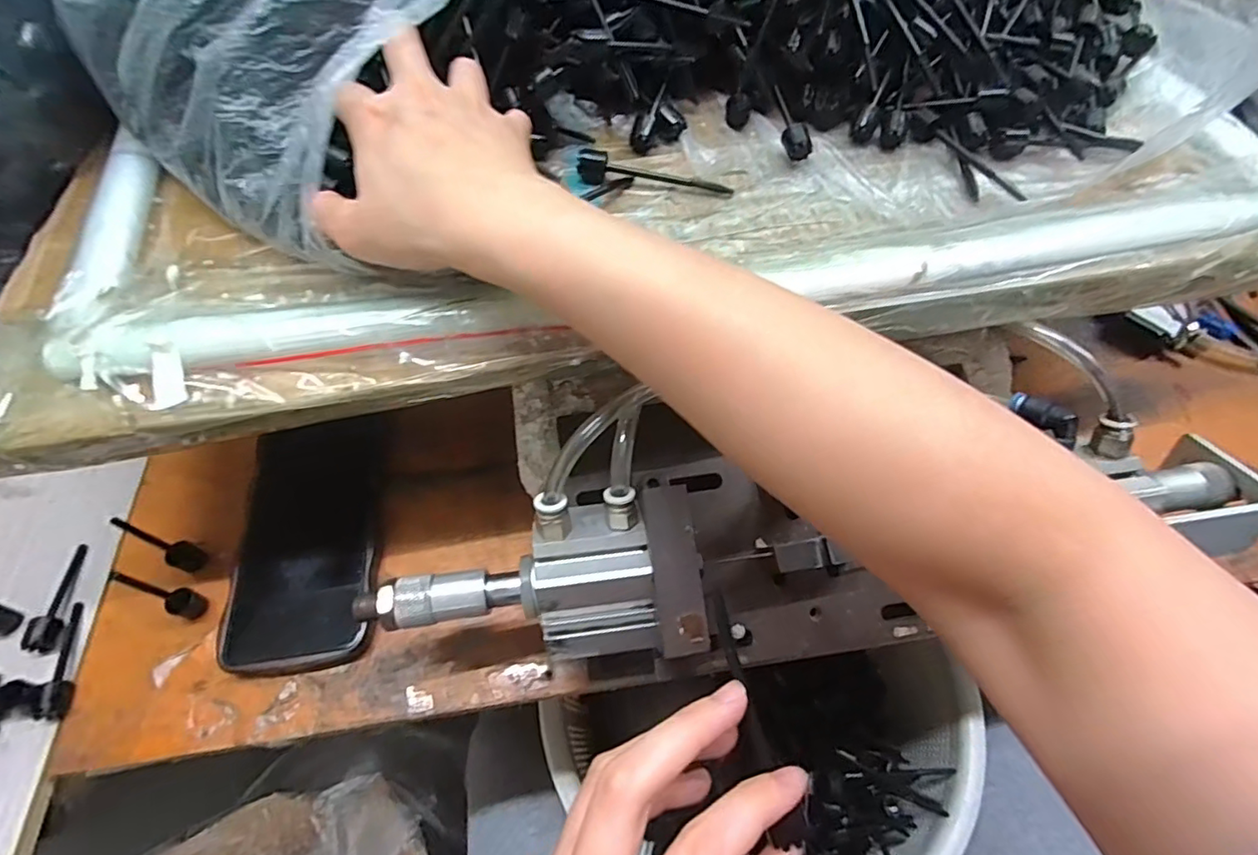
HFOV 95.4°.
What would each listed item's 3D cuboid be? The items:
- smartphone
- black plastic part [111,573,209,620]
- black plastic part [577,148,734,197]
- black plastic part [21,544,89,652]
[{"bbox_3d":[-0.194,0.064,0.348,0.075,0.015,0.154,-7,58,-5],"label":"smartphone"},{"bbox_3d":[-0.252,0.087,0.305,0.012,0.067,0.014,19,59,11],"label":"black plastic part"},{"bbox_3d":[0.015,-0.143,0.318,0.086,0.018,0.009,5,58,3],"label":"black plastic part"},{"bbox_3d":[-0.330,0.096,0.330,0.013,0.010,0.063,-8,58,-6],"label":"black plastic part"}]

